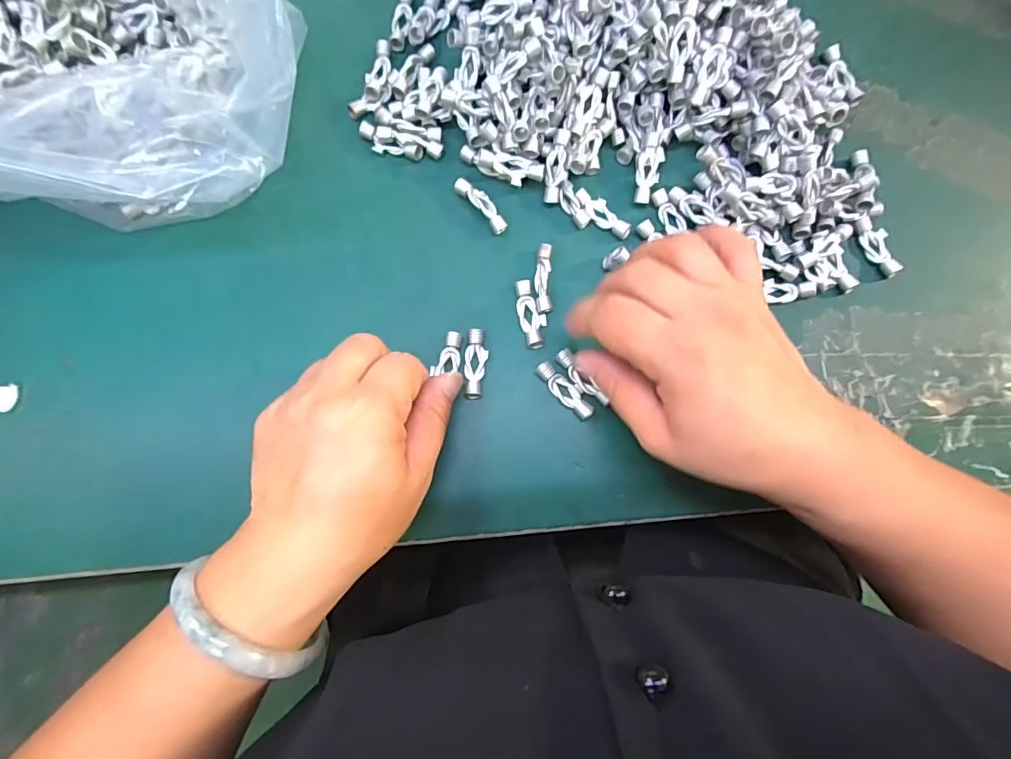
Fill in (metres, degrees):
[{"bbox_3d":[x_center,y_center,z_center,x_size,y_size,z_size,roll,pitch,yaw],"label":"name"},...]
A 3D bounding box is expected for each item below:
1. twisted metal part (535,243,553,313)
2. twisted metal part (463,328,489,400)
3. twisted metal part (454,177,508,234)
[{"bbox_3d":[0.021,-0.056,0.276,0.009,0.009,0.038,1,82,-1],"label":"twisted metal part"},{"bbox_3d":[-0.017,-0.008,0.270,0.012,0.006,0.038,9,82,0],"label":"twisted metal part"},{"bbox_3d":[-0.013,-0.098,0.283,0.012,0.009,0.038,-44,85,-6],"label":"twisted metal part"}]

